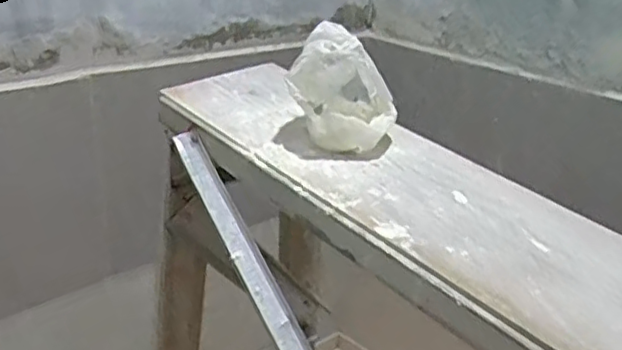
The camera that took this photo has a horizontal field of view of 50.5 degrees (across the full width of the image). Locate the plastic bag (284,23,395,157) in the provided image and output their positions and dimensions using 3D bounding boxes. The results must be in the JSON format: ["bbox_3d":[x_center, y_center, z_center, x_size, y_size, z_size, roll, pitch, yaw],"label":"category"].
[{"bbox_3d":[0.041,-0.114,0.853,0.131,0.148,0.151,5,23,2],"label":"plastic bag"}]

